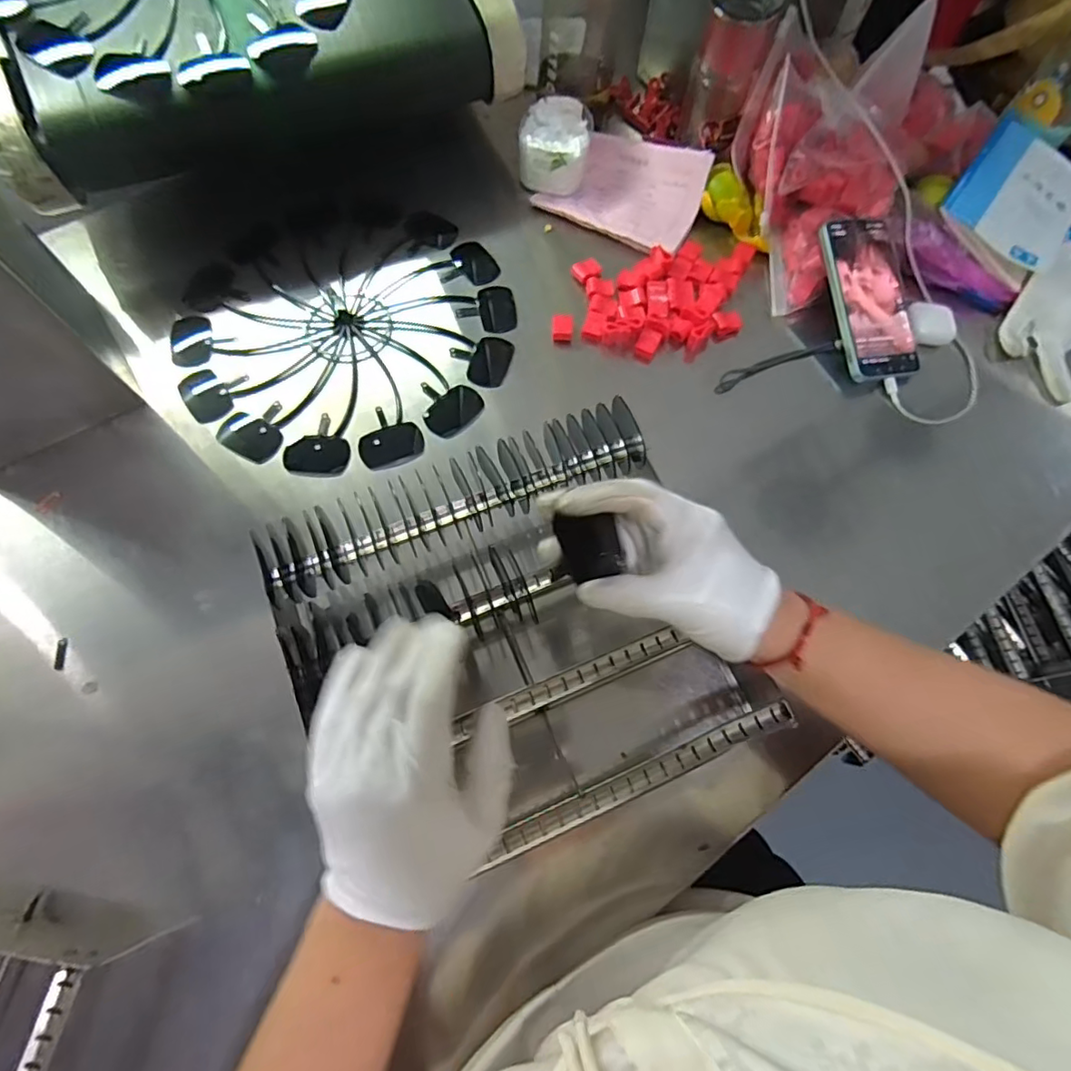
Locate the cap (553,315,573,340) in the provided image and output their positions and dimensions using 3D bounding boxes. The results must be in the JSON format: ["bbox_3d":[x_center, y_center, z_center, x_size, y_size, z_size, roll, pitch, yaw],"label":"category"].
[{"bbox_3d":[0.027,-0.208,0.567,0.020,0.014,0.023,1,70,-2],"label":"cap"}]

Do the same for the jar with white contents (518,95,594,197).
[{"bbox_3d":[0.021,-0.426,0.622,0.073,0.053,0.080,1,70,-2],"label":"jar with white contents"}]

